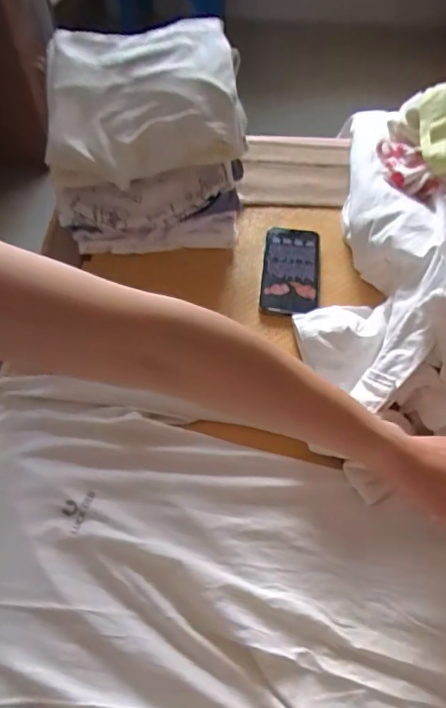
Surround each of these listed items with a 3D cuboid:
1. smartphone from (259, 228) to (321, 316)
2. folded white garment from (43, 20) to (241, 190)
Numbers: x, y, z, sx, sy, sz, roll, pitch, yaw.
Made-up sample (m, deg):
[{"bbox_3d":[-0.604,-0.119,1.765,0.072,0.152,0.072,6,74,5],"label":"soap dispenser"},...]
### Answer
[{"bbox_3d":[0.090,-0.112,0.618,0.074,0.012,0.151,7,55,3],"label":"smartphone"},{"bbox_3d":[-0.101,-0.316,0.585,0.232,0.088,0.223,-8,57,-6],"label":"folded white garment"}]

